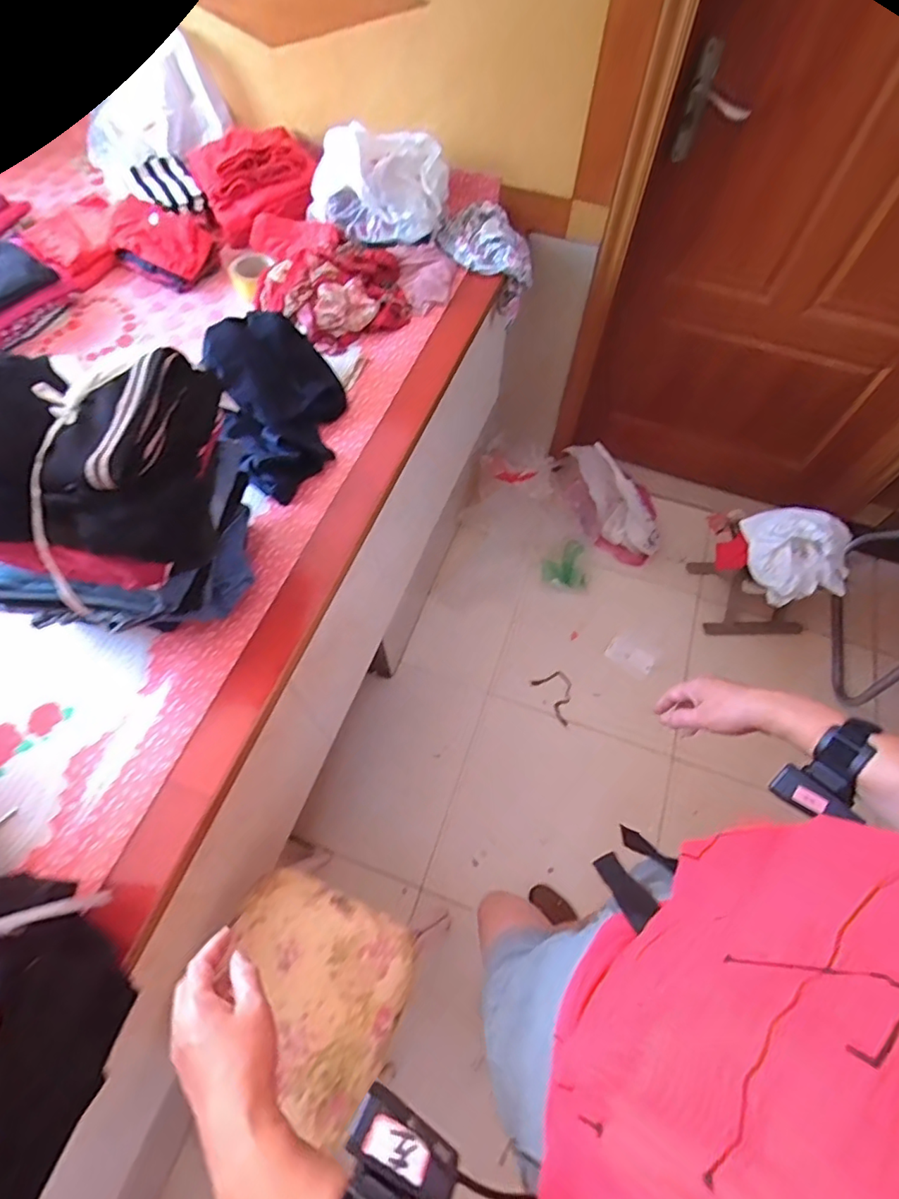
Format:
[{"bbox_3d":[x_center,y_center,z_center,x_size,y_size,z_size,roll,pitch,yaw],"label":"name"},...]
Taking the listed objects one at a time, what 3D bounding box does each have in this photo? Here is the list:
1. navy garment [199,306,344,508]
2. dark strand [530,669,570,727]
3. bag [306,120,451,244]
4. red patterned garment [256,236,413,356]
[{"bbox_3d":[-0.267,-0.324,0.880,0.198,0.123,0.293,-17,64,-11],"label":"navy garment"},{"bbox_3d":[0.305,0.260,1.488,0.096,0.007,0.142,-31,67,-17],"label":"dark strand"},{"bbox_3d":[-0.148,-0.820,1.071,0.277,0.145,0.117,5,62,1],"label":"bag"},{"bbox_3d":[-0.218,-0.593,1.040,0.274,0.093,0.236,-34,68,-18],"label":"red patterned garment"}]

